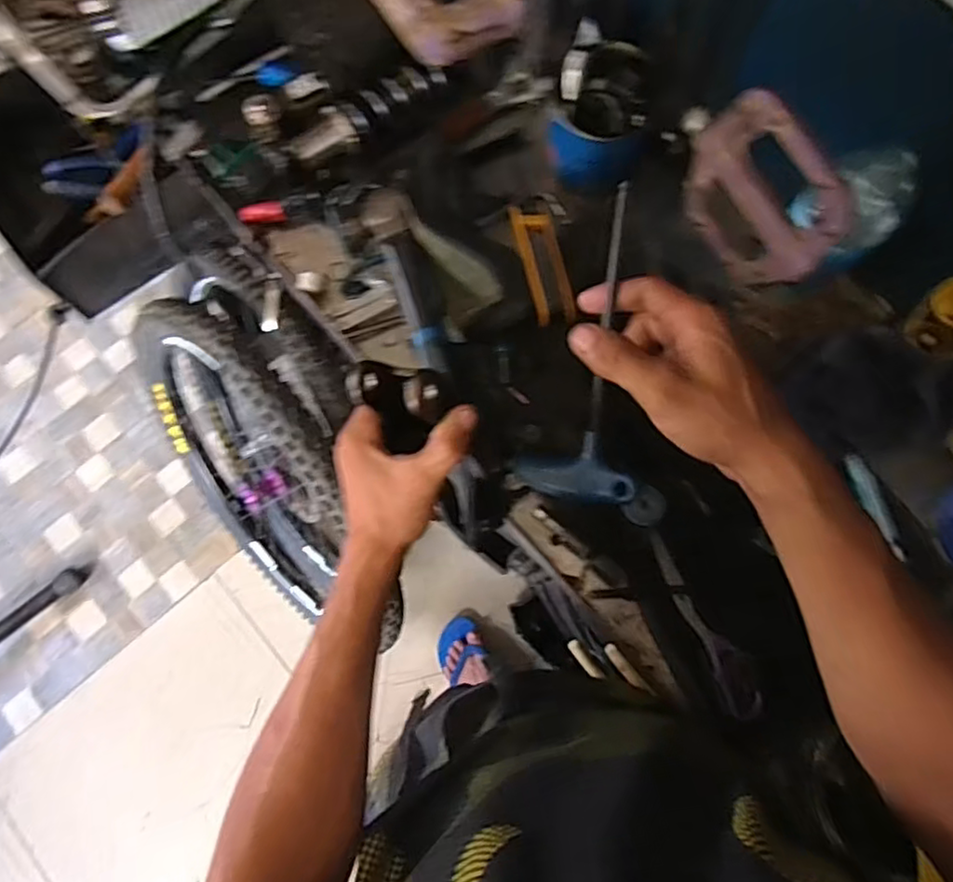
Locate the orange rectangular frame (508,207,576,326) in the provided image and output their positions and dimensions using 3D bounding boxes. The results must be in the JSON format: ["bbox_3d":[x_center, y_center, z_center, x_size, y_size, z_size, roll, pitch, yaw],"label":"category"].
[{"bbox_3d":[0.066,-0.173,0.627,0.039,0.012,0.126,-13,77,-2],"label":"orange rectangular frame"}]

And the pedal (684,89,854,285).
[{"bbox_3d":[0.160,-0.136,0.361,0.016,0.101,0.095,-31,78,-7],"label":"pedal"}]

